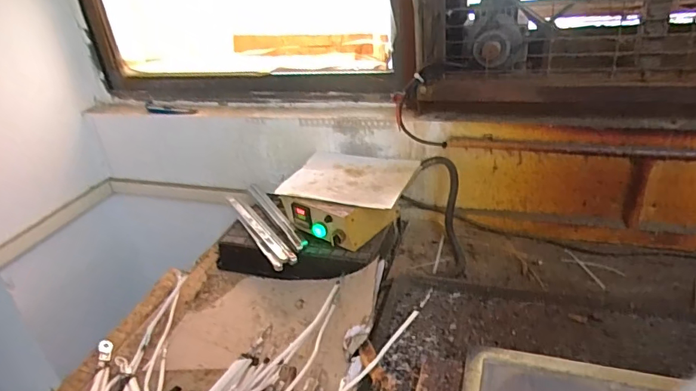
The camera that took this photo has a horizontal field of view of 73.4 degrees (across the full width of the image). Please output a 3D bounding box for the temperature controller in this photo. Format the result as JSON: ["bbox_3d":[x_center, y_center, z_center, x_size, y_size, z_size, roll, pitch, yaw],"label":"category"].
[{"bbox_3d":[-0.003,0.004,0.976,0.252,0.090,0.218,9,32,25],"label":"temperature controller"}]

